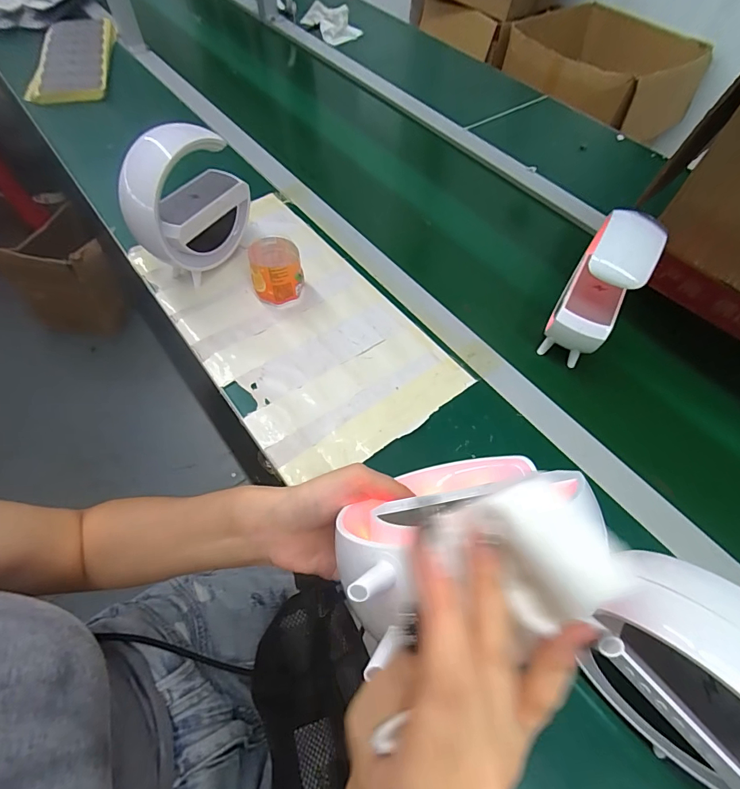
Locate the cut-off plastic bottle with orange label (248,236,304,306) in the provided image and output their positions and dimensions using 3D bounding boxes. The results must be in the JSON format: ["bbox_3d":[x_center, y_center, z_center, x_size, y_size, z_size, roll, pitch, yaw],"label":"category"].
[{"bbox_3d":[-0.116,-0.152,0.519,0.060,0.062,0.062,-11,58,-10],"label":"cut-off plastic bottle with orange label"}]

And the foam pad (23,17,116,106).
[{"bbox_3d":[-0.619,-0.712,0.874,0.142,0.030,0.361,-11,60,-11],"label":"foam pad"}]

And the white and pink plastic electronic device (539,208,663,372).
[{"bbox_3d":[0.241,-0.104,0.449,0.060,0.161,0.077,29,60,16],"label":"white and pink plastic electronic device"}]

